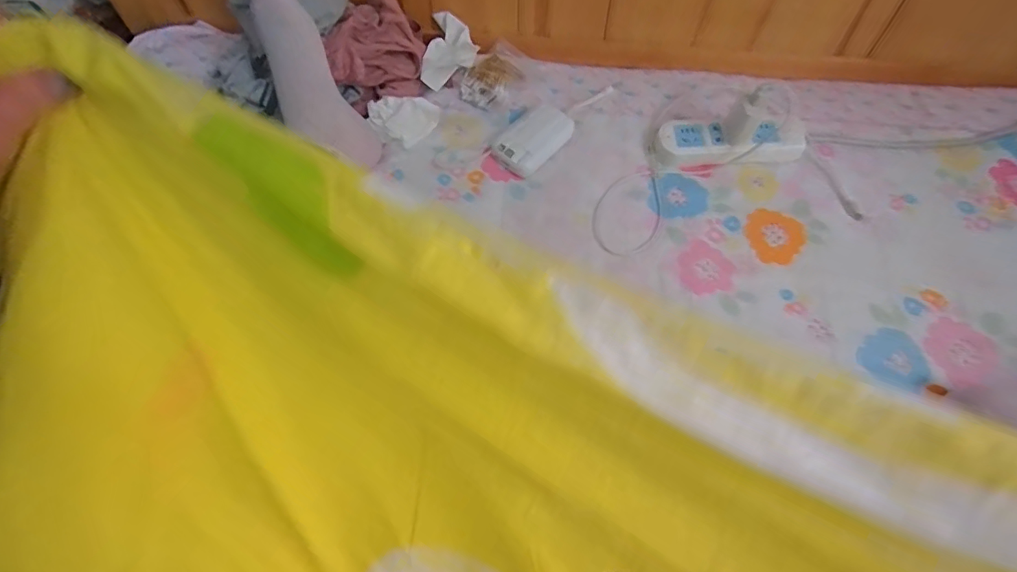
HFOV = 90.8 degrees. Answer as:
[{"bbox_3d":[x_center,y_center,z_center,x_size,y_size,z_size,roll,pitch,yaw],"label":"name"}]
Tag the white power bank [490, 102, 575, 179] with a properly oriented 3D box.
[{"bbox_3d":[0.032,-0.188,0.627,0.062,0.027,0.099,39,67,19],"label":"white power bank"}]

